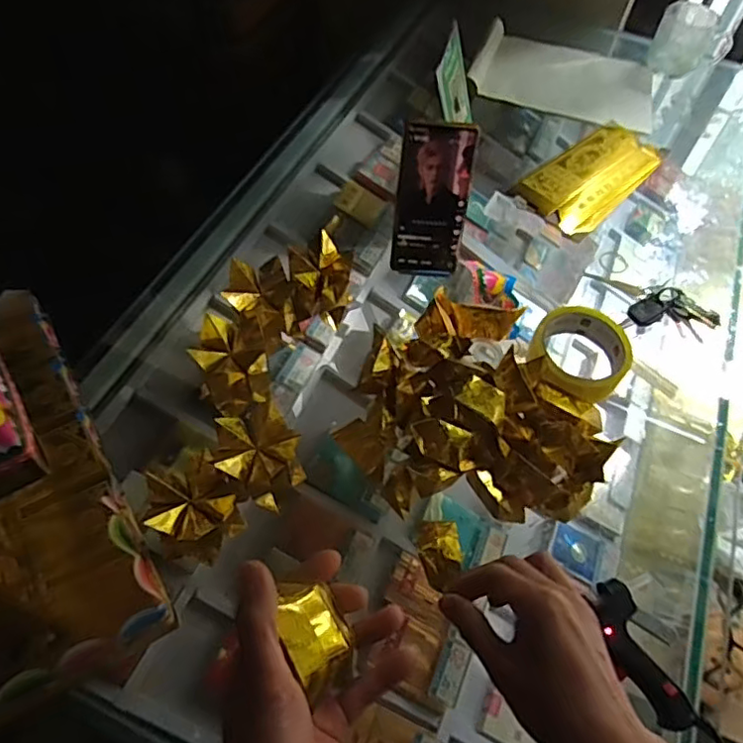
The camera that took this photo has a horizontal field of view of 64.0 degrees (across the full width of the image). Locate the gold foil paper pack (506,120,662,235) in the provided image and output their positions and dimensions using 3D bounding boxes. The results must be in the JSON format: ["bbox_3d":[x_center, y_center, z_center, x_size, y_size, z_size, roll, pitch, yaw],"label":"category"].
[{"bbox_3d":[0.300,-0.263,0.795,0.238,0.029,0.110,-37,67,-25],"label":"gold foil paper pack"}]

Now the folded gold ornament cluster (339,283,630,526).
[{"bbox_3d":[0.089,0.036,0.547,0.212,0.051,0.238,-25,63,-20],"label":"folded gold ornament cluster"}]

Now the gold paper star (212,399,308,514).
[{"bbox_3d":[-0.094,0.074,0.496,0.063,0.060,0.067,-25,63,-20],"label":"gold paper star"}]

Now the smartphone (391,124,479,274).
[{"bbox_3d":[0.064,-0.180,0.630,0.073,0.159,0.010,5,31,-2],"label":"smartphone"}]

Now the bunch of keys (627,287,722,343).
[{"bbox_3d":[0.339,-0.066,0.661,0.103,0.023,0.052,10,57,1],"label":"bunch of keys"}]

